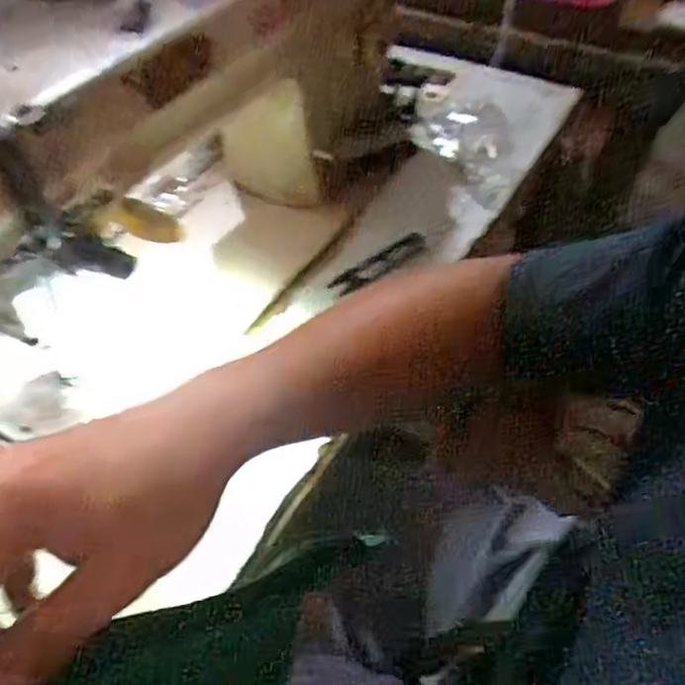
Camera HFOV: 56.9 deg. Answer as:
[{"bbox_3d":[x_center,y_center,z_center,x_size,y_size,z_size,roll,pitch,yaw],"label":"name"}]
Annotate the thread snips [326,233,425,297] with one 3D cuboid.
[{"bbox_3d":[0.034,-0.070,0.565,0.102,0.014,0.020,-31,53,-22],"label":"thread snips"}]

